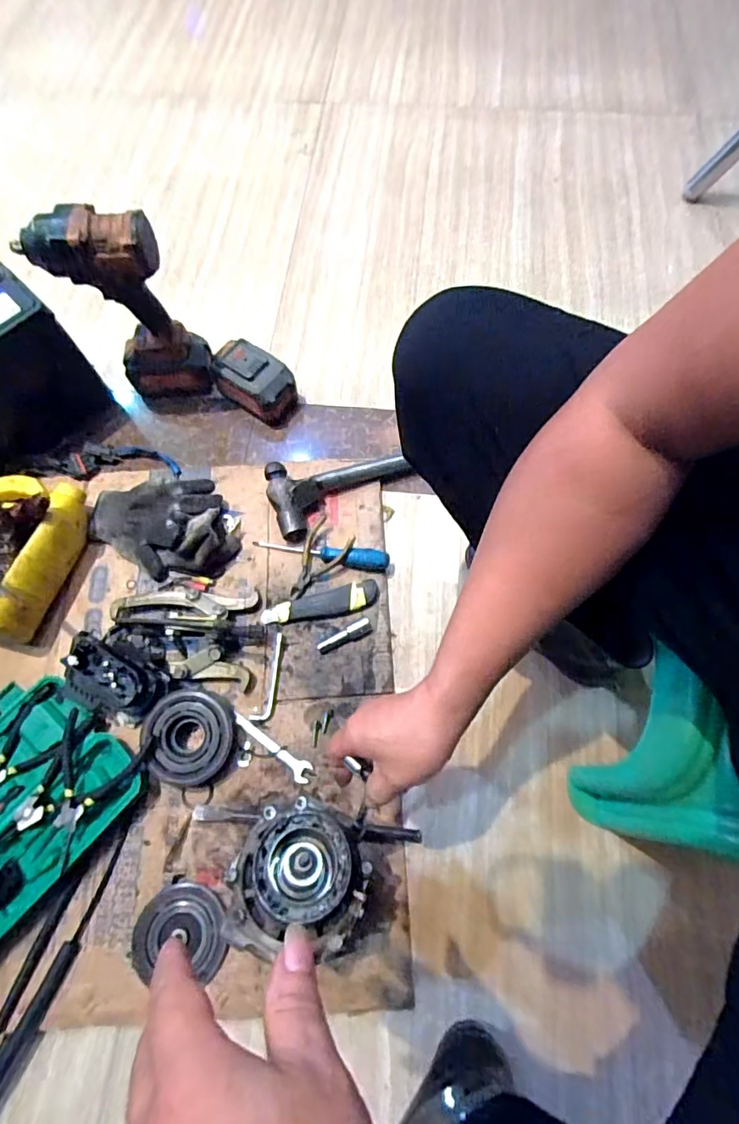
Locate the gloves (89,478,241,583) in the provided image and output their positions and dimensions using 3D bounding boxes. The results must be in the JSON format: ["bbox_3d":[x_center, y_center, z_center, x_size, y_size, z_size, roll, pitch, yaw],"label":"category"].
[{"bbox_3d":[-0.296,-0.051,0.716,0.187,0.059,0.173,-21,70,-8],"label":"gloves"}]

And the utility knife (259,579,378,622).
[{"bbox_3d":[-0.067,0.053,0.694,0.156,0.019,0.038,-8,69,-3],"label":"utility knife"}]

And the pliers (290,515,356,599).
[{"bbox_3d":[-0.062,-0.006,0.710,0.063,0.027,0.122,17,70,6],"label":"pliers"}]

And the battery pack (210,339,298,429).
[{"bbox_3d":[-0.176,-0.278,0.796,0.127,0.078,0.068,32,72,12],"label":"battery pack"}]

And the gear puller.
[{"bbox_3d":[-0.243,0.083,0.656,0.200,0.073,0.125,3,69,1],"label":"gear puller"}]

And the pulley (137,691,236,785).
[{"bbox_3d":[-0.218,0.214,0.629,0.103,0.042,0.108,-5,69,-2],"label":"pulley"}]

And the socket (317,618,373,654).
[{"bbox_3d":[-0.033,0.098,0.677,0.076,0.022,0.020,-23,70,-9],"label":"socket"}]

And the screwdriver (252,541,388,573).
[{"bbox_3d":[-0.068,-0.015,0.717,0.190,0.024,0.028,11,69,4],"label":"screwdriver"}]

